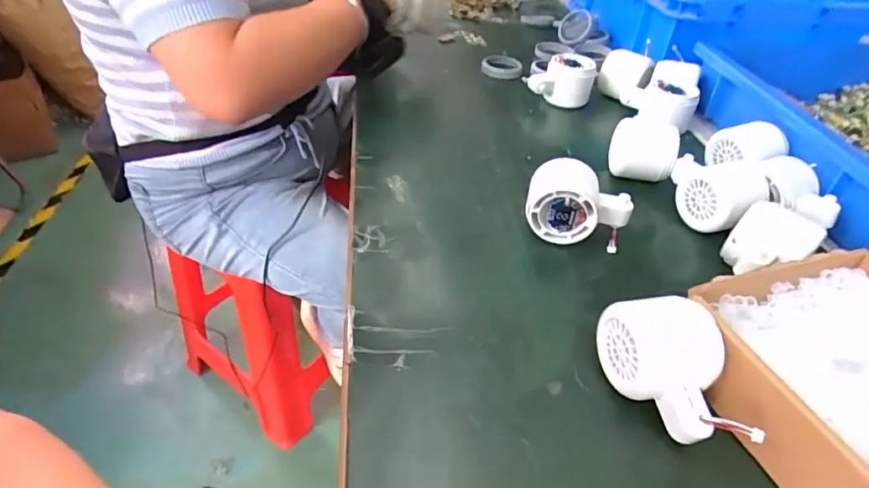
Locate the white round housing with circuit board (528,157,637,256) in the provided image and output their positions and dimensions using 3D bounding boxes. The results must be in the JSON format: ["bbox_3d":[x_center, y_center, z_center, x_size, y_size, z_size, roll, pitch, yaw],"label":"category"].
[{"bbox_3d":[0.124,-0.036,0.428,0.086,0.060,0.054,15,41,10],"label":"white round housing with circuit board"}]

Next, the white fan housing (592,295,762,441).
[{"bbox_3d":[0.137,0.079,0.296,0.061,0.053,0.086,2,41,-5],"label":"white fan housing"}]

